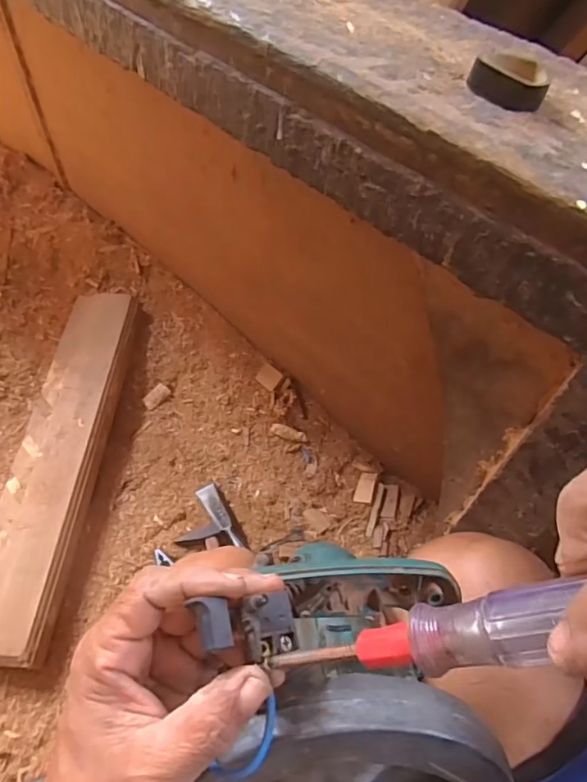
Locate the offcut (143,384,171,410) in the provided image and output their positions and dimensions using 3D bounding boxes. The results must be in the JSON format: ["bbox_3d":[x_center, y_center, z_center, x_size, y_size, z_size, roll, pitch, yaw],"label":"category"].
[{"bbox_3d":[-0.242,0.009,0.905,0.029,0.007,0.049,35,60,20],"label":"offcut"}]

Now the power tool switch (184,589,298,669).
[{"bbox_3d":[-0.021,0.113,0.243,0.046,0.020,0.028,-1,67,-25],"label":"power tool switch"}]

